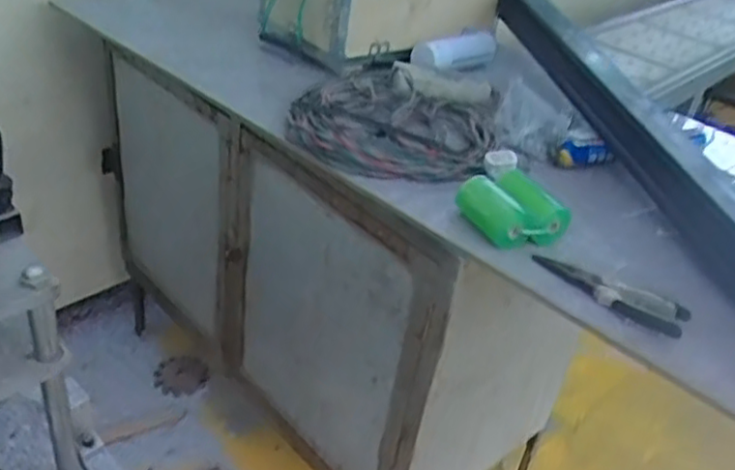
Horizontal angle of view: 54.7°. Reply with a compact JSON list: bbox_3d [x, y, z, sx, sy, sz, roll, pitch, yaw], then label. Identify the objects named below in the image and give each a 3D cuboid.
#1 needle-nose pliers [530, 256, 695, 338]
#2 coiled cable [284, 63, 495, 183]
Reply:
[{"bbox_3d":[0.287,0.067,0.864,0.193,0.020,0.063,25,36,28],"label":"needle-nose pliers"},{"bbox_3d":[0.055,-0.186,1.152,0.299,0.057,0.334,21,36,16],"label":"coiled cable"}]

